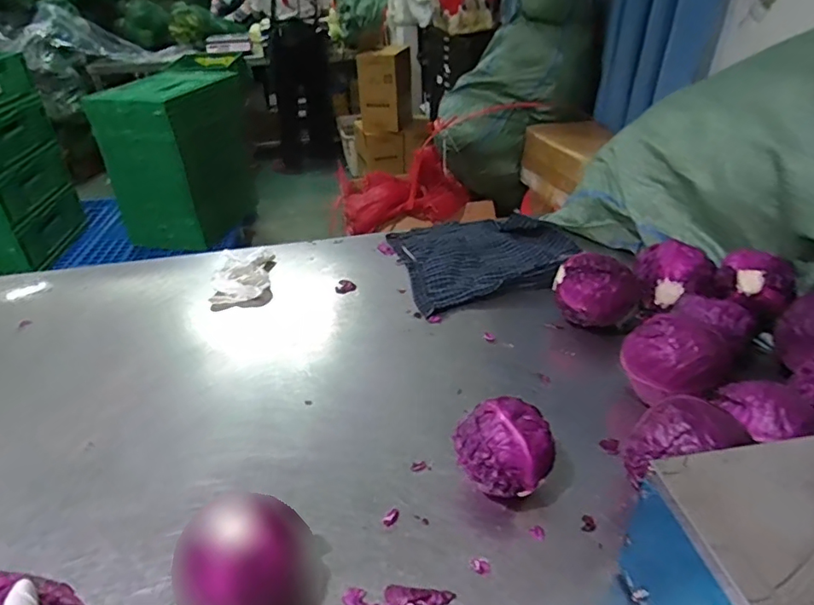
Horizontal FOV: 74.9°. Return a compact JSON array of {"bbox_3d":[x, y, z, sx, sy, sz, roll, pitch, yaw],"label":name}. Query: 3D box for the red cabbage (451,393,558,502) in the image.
[{"bbox_3d":[0.109,0.174,0.605,0.094,0.103,0.089,-1,33,1],"label":"red cabbage"}]

